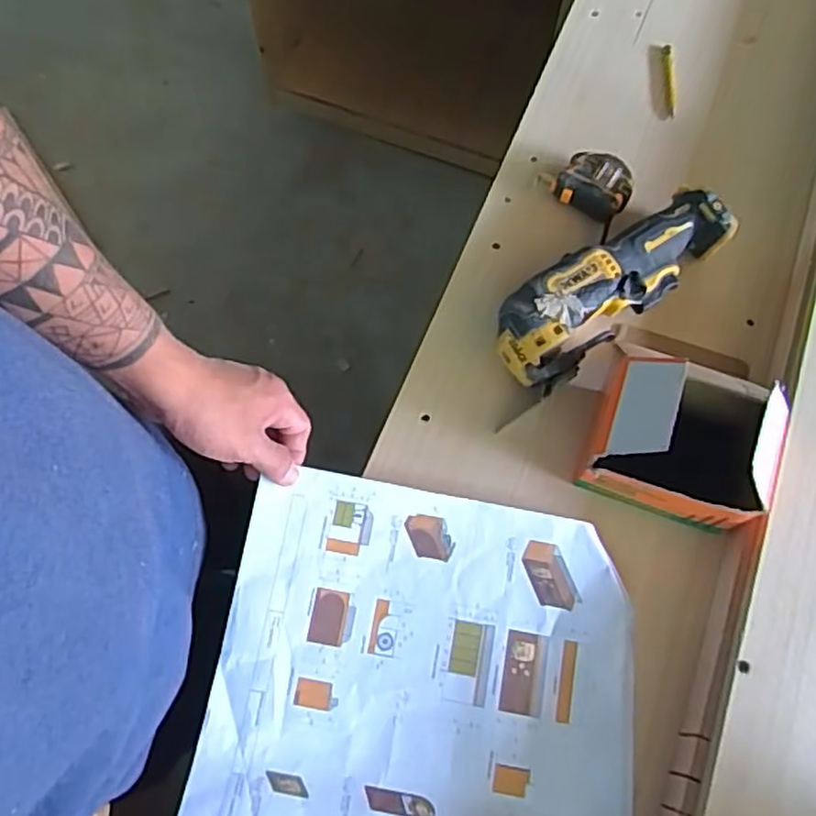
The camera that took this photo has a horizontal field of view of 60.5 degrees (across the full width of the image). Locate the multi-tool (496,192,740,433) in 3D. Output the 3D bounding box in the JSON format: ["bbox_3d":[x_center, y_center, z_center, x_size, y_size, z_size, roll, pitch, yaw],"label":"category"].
[{"bbox_3d":[0.168,-0.101,0.621,0.262,0.059,0.081,-38,75,-14],"label":"multi-tool"}]

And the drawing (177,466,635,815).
[{"bbox_3d":[0.003,0.262,0.491,0.311,0.040,0.403,10,69,2],"label":"drawing"}]

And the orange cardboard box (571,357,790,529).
[{"bbox_3d":[0.216,0.024,0.553,0.134,0.101,0.114,17,70,5],"label":"orange cardboard box"}]

